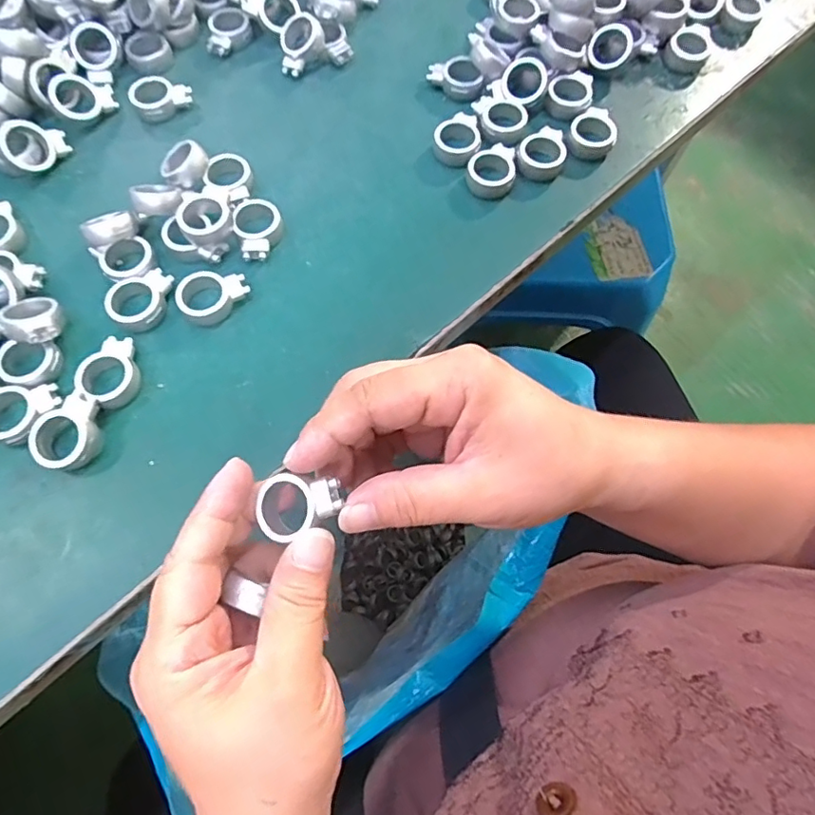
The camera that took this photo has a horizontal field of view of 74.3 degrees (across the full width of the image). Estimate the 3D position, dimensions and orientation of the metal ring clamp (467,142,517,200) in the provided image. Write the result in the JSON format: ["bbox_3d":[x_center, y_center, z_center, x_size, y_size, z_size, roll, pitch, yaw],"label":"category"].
[{"bbox_3d":[0.047,-0.131,0.295,0.026,0.010,0.032,12,70,3],"label":"metal ring clamp"}]

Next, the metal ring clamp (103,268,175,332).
[{"bbox_3d":[-0.129,-0.052,0.263,0.033,0.011,0.026,-33,73,-12],"label":"metal ring clamp"}]

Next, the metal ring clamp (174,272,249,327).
[{"bbox_3d":[-0.095,-0.055,0.264,0.033,0.011,0.023,-19,71,-8],"label":"metal ring clamp"}]

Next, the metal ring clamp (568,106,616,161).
[{"bbox_3d":[0.105,-0.154,0.305,0.026,0.009,0.032,32,72,11],"label":"metal ring clamp"}]

